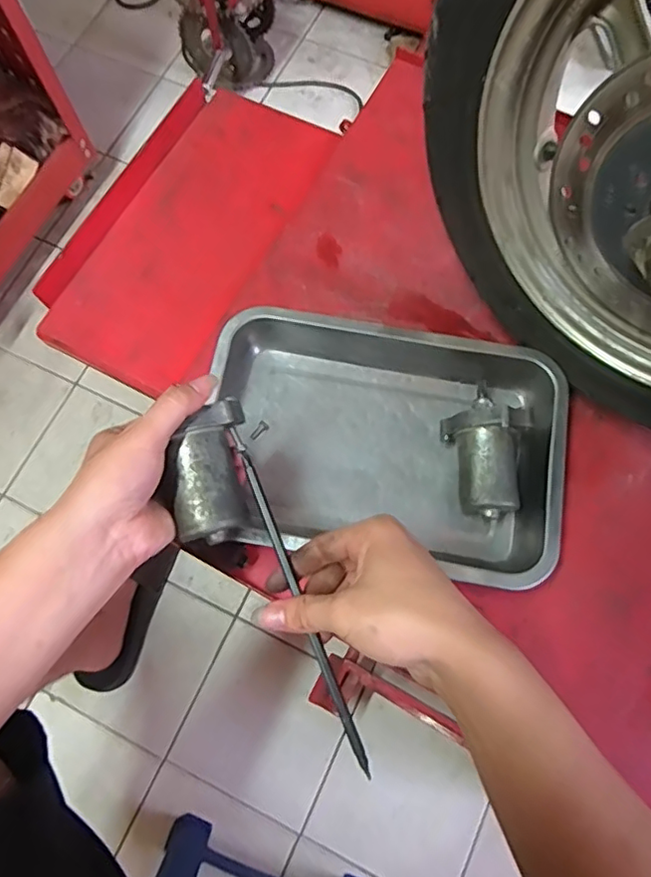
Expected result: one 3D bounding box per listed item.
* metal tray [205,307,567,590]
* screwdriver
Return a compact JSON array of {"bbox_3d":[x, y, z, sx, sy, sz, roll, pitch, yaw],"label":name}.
[{"bbox_3d":[0.049,0.004,0.508,0.307,0.052,0.212,9,74,4],"label":"metal tray"},{"bbox_3d":[-0.020,0.095,0.367,0.006,0.011,0.227,-22,77,-6],"label":"screwdriver"}]

